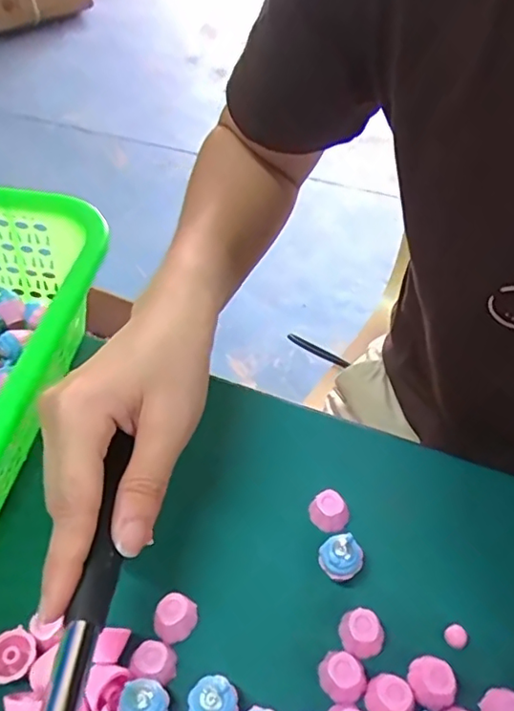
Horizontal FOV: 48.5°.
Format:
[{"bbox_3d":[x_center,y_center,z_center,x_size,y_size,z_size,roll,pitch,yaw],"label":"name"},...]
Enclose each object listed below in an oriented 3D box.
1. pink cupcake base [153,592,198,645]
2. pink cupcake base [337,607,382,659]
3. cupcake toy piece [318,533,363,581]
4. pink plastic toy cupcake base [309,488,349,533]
[{"bbox_3d":[-0.039,0.121,0.265,0.018,0.011,0.020,18,51,13],"label":"pink cupcake base"},{"bbox_3d":[0.048,0.127,0.263,0.016,0.017,0.020,-15,52,-14],"label":"pink cupcake base"},{"bbox_3d":[0.040,0.101,0.280,0.019,0.025,0.020,1,50,-1],"label":"cupcake toy piece"},{"bbox_3d":[0.038,0.082,0.300,0.017,0.018,0.017,1,50,-1],"label":"pink plastic toy cupcake base"}]

